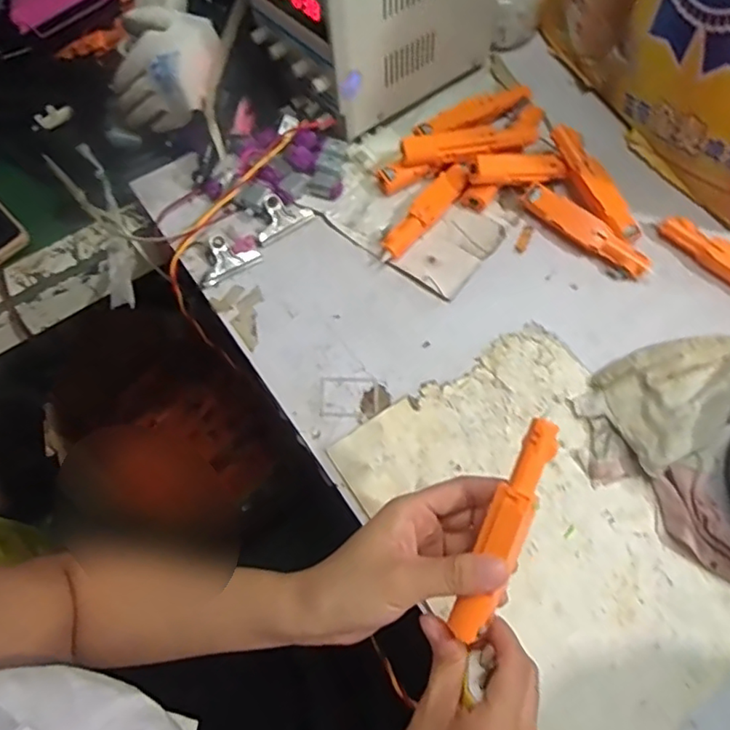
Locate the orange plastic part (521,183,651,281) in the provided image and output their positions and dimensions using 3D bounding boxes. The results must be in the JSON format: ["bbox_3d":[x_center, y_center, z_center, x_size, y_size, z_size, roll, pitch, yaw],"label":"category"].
[{"bbox_3d":[0.192,-0.117,0.503,0.121,0.020,0.024,40,72,18],"label":"orange plastic part"}]

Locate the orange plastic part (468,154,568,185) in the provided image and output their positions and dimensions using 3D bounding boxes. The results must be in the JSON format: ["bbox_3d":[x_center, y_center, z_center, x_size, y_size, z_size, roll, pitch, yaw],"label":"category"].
[{"bbox_3d":[0.135,-0.173,0.508,0.092,0.015,0.023,-8,69,-17],"label":"orange plastic part"}]

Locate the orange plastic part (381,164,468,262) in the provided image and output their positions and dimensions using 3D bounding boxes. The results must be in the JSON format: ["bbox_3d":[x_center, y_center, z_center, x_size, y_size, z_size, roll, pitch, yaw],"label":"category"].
[{"bbox_3d":[0.052,-0.133,0.507,0.024,0.018,0.110,36,71,16],"label":"orange plastic part"}]

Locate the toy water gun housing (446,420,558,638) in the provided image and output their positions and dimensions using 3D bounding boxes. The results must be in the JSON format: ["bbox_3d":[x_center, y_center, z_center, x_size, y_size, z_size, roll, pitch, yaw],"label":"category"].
[{"bbox_3d":[0.073,0.086,0.299,0.020,0.013,0.119,22,88,10],"label":"toy water gun housing"}]

